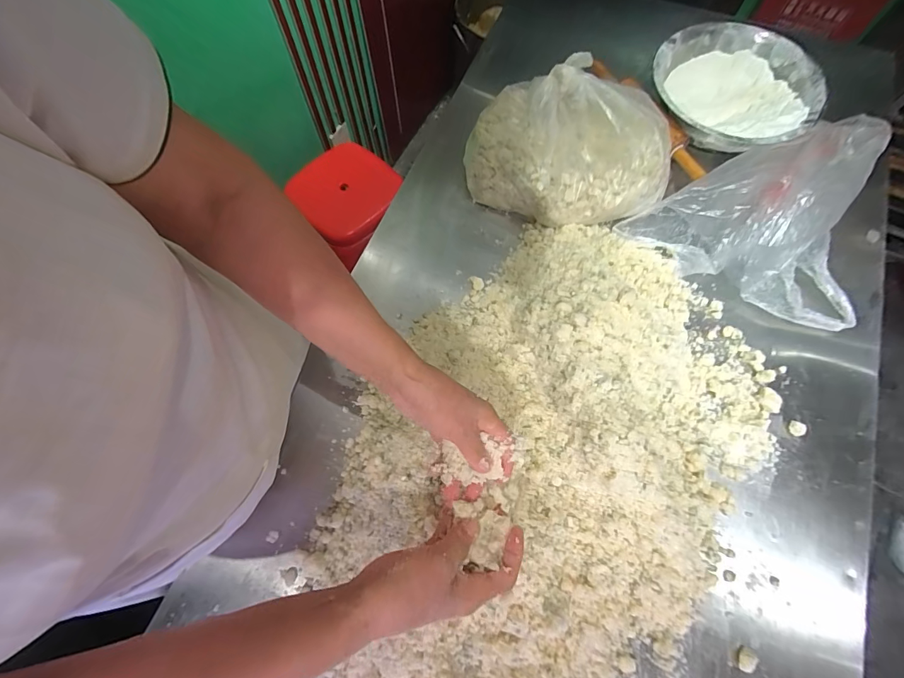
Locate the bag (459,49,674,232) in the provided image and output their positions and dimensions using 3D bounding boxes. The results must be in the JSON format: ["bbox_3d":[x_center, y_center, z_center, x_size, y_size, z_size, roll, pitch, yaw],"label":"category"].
[{"bbox_3d":[0.197,-0.322,0.639,0.324,0.156,0.256,22,72,9],"label":"bag"}]

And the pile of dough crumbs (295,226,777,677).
[{"bbox_3d":[0.114,0.157,0.492,0.463,0.097,0.718,39,75,14],"label":"pile of dough crumbs"}]

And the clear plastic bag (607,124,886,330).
[{"bbox_3d":[0.520,-0.223,0.613,0.330,0.103,0.367,37,75,13],"label":"clear plastic bag"}]

